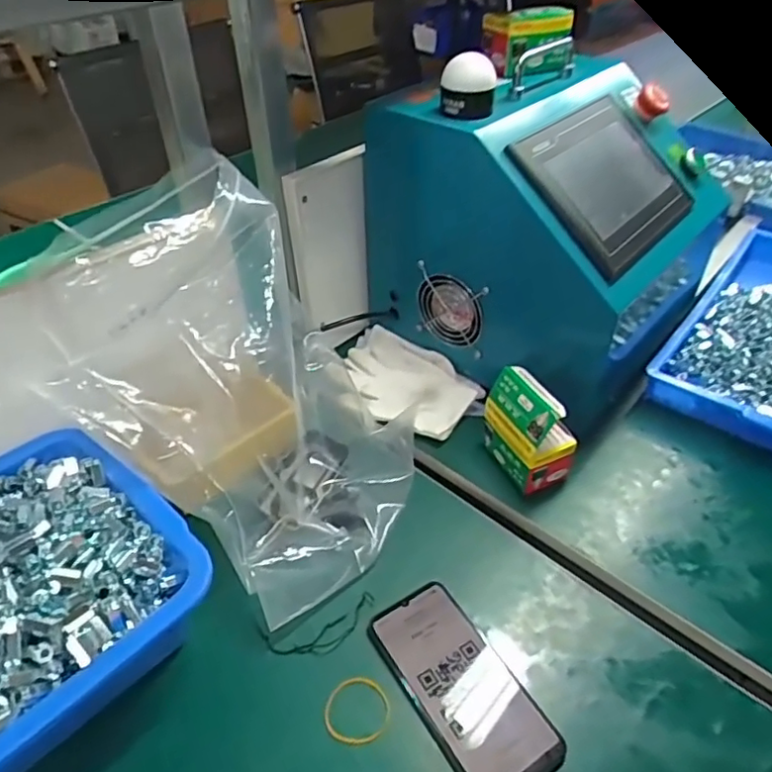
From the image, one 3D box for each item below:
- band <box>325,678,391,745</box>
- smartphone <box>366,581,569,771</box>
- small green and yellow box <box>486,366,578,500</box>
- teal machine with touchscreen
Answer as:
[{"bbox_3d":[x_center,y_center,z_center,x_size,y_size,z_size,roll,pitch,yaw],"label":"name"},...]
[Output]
[{"bbox_3d":[-0.021,0.235,0.437,0.046,0.004,0.045,-2,46,2],"label":"band"},{"bbox_3d":[0.054,0.216,0.443,0.075,0.010,0.157,-22,46,-23],"label":"smartphone"},{"bbox_3d":[0.137,0.042,0.581,0.055,0.098,0.084,-19,45,-20],"label":"small green and yellow box"},{"bbox_3d":[0.184,-0.182,0.681,0.304,0.271,0.296,29,49,29],"label":"teal machine with touchscreen"}]

